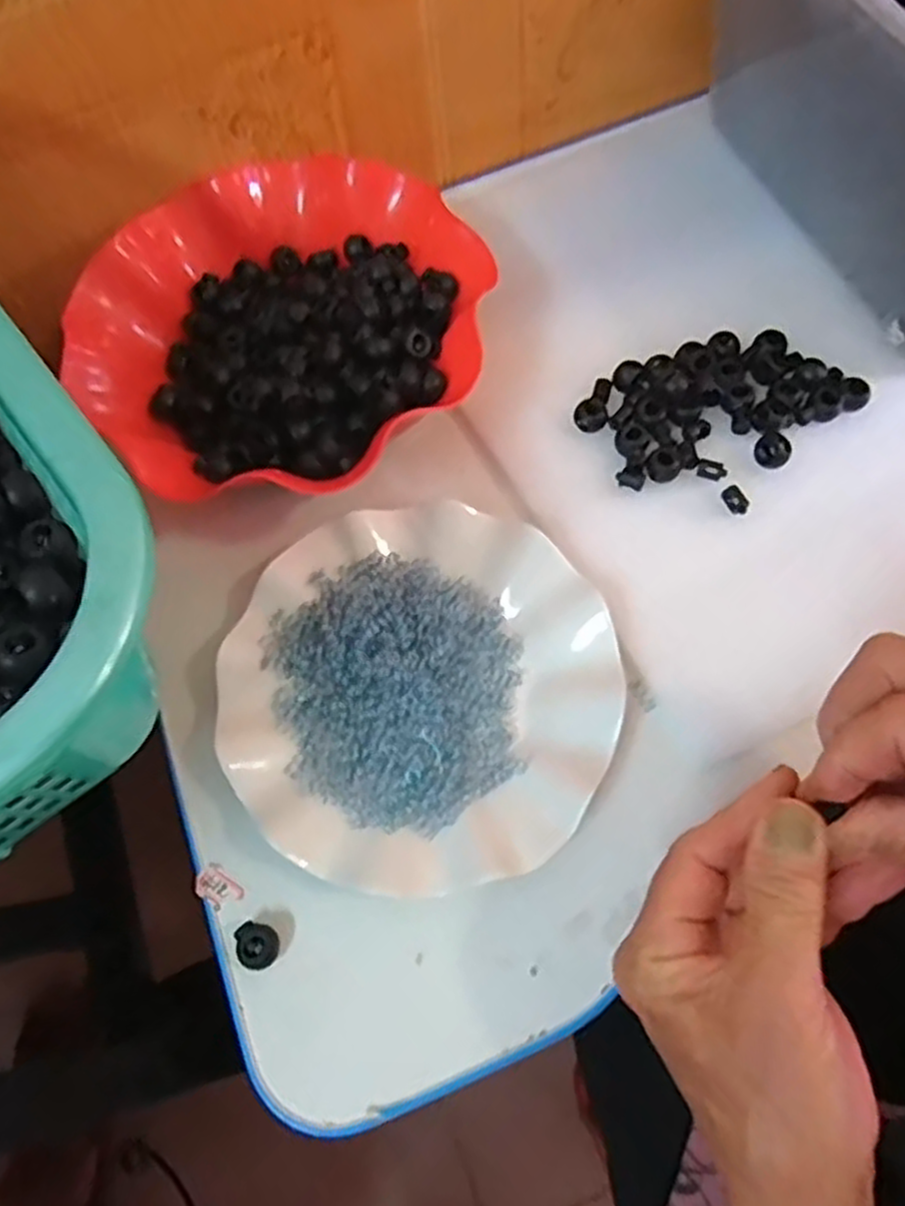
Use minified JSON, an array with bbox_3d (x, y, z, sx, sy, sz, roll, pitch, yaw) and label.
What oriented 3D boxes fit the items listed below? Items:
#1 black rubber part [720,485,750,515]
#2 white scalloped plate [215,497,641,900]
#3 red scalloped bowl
[{"bbox_3d":[0.142,-0.052,0.390,0.010,0.004,0.015,-27,66,-7],"label":"black rubber part"},{"bbox_3d":[-0.017,0.034,0.356,0.178,0.023,0.177,-2,65,5],"label":"white scalloped plate"},{"bbox_3d":[-0.095,-0.157,0.430,0.217,0.054,0.209,-2,65,5],"label":"red scalloped bowl"}]

